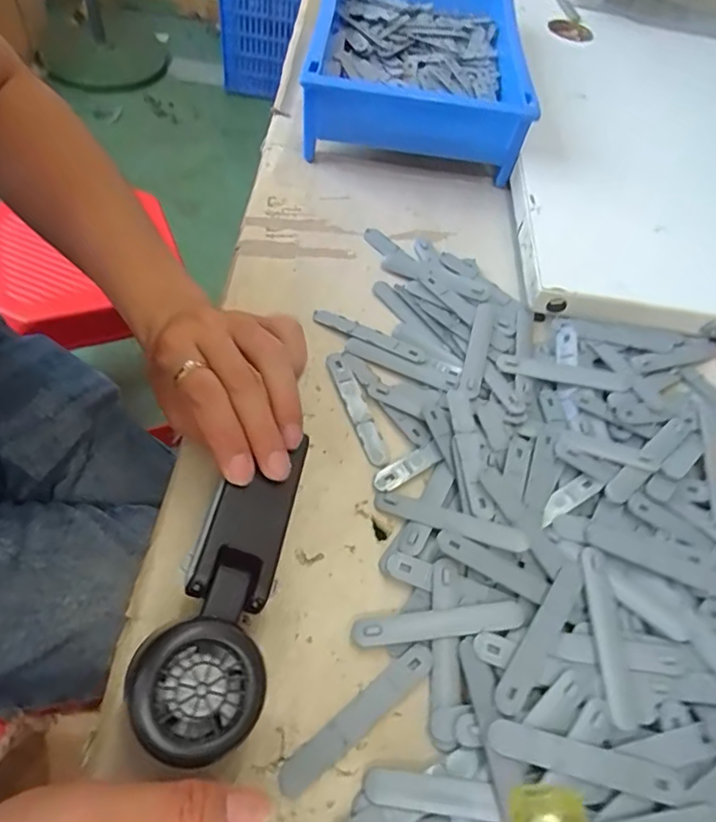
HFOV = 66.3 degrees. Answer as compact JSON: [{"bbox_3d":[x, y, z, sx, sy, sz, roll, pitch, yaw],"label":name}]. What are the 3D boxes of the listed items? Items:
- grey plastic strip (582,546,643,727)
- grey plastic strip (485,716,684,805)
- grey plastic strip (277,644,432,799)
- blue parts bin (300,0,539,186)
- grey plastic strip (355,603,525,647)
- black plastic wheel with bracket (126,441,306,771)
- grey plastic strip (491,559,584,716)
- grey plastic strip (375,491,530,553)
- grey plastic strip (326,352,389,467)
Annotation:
[{"bbox_3d":[0.140,0.124,0.306,0.016,0.005,0.093,4,55,-2],"label":"grey plastic strip"},{"bbox_3d":[0.110,0.170,0.267,0.093,0.004,0.015,16,54,4],"label":"grey plastic strip"},{"bbox_3d":[0.001,0.157,0.281,0.095,0.004,0.015,-33,64,-24],"label":"grey plastic strip"},{"bbox_3d":[0.063,-0.380,0.602,0.205,0.087,0.319,6,55,-1],"label":"blue parts bin"},{"bbox_3d":[0.046,0.118,0.305,0.095,0.007,0.016,-3,56,-7],"label":"grey plastic strip"},{"bbox_3d":[-0.059,0.084,0.267,0.052,0.021,0.148,13,52,4],"label":"black plastic wheel with bracket"},{"bbox_3d":[0.103,0.123,0.304,0.016,0.008,0.096,34,59,17],"label":"grey plastic strip"},{"bbox_3d":[0.056,0.067,0.336,0.094,0.005,0.015,17,59,19],"label":"grey plastic strip"},{"bbox_3d":[-0.001,-0.004,0.389,0.014,0.004,0.094,-17,59,-16],"label":"grey plastic strip"}]

